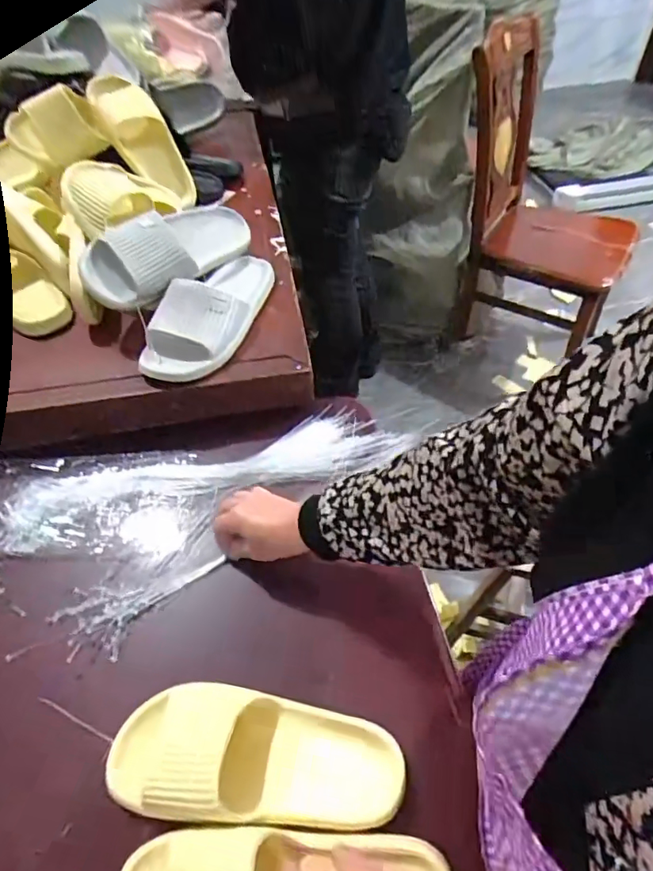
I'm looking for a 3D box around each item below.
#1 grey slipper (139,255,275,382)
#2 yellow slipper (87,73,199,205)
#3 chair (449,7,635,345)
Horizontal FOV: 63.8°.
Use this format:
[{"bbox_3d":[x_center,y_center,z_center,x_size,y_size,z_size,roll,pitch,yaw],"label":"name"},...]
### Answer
[{"bbox_3d":[-0.143,-0.183,0.724,0.098,0.072,0.273,23,53,20],"label":"grey slipper"},{"bbox_3d":[-0.319,-0.519,0.937,0.108,0.072,0.232,-41,102,-29],"label":"yellow slipper"},{"bbox_3d":[0.693,-0.665,1.636,0.505,0.862,0.588,19,52,17],"label":"chair"}]

